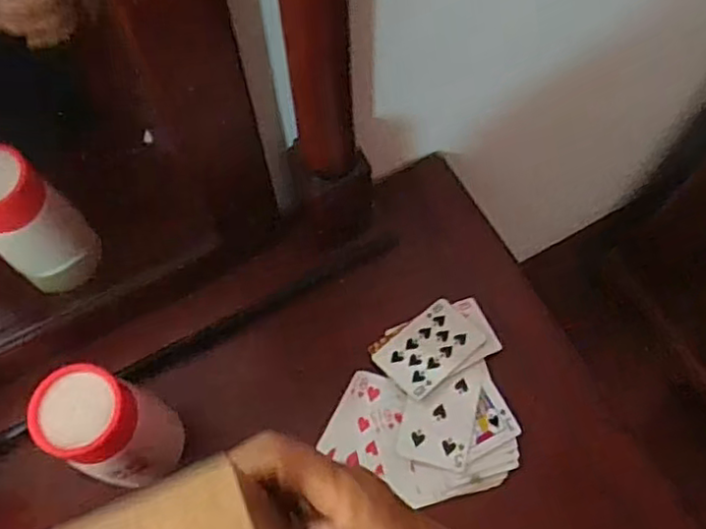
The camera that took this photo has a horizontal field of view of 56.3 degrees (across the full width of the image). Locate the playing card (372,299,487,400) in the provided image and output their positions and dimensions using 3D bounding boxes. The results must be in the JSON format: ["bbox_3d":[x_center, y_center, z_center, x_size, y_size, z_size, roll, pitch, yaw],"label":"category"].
[{"bbox_3d":[0.067,0.072,0.571,0.088,0.004,0.057,-36,62,-21],"label":"playing card"}]

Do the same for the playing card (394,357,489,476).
[{"bbox_3d":[0.074,0.120,0.548,0.057,0.008,0.092,14,67,5],"label":"playing card"}]

